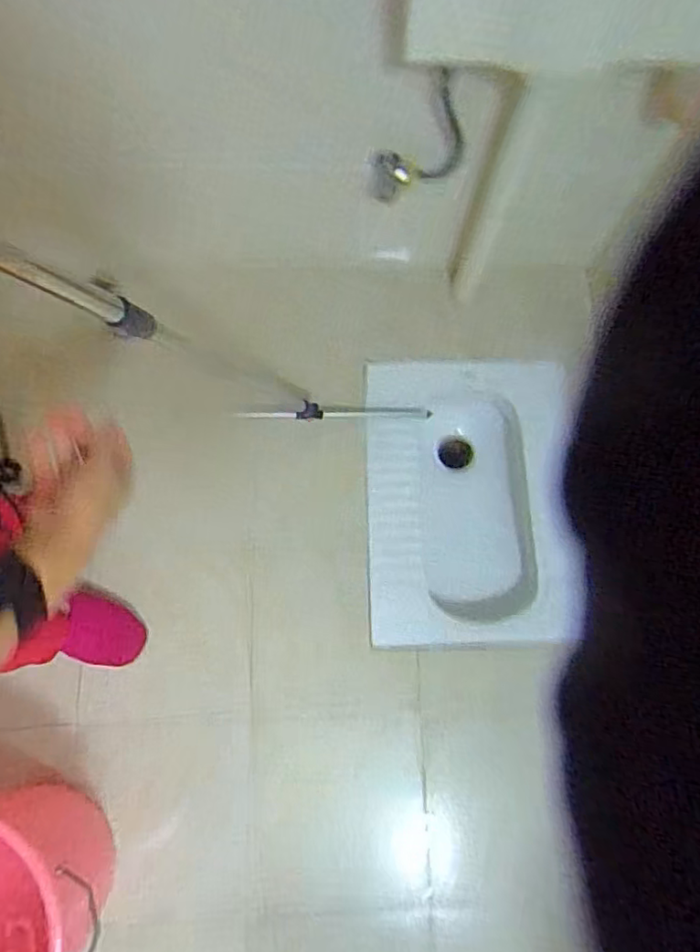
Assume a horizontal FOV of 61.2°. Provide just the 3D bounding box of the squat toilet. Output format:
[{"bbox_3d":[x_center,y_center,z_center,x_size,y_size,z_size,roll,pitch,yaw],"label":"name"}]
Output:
[{"bbox_3d":[0.235,0.056,1.185,0.408,0.169,0.546,-1,73,-1],"label":"squat toilet"}]

